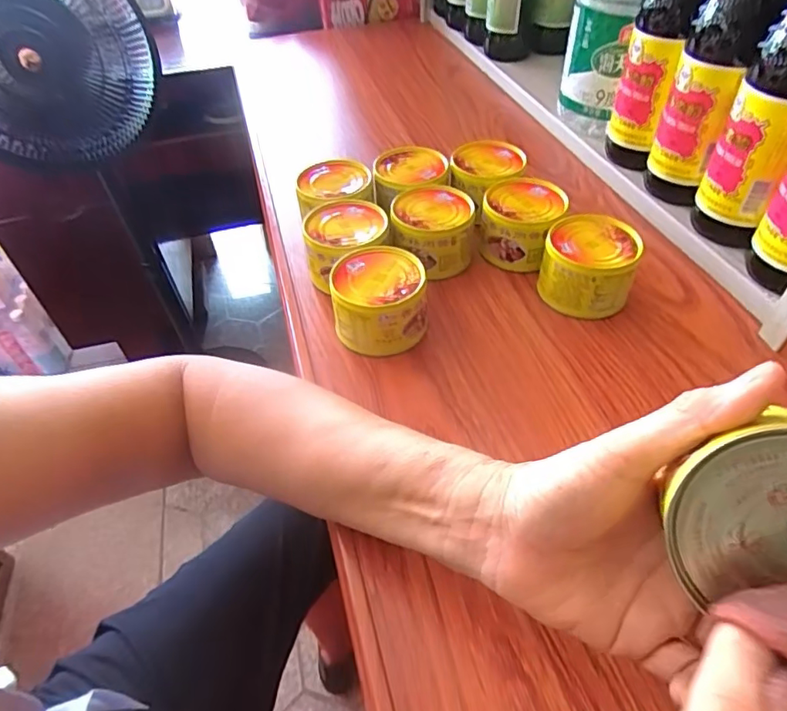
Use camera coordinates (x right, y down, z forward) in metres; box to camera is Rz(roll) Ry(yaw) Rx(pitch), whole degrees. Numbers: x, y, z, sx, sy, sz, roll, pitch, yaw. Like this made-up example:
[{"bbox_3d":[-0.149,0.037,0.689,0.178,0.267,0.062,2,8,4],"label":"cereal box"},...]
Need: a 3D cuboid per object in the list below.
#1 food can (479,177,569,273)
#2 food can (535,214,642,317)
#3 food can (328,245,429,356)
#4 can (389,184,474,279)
[{"bbox_3d":[0.114,-0.116,0.480,0.065,0.053,0.074,17,51,17],"label":"food can"},{"bbox_3d":[0.153,-0.069,0.425,0.068,0.052,0.071,14,50,15],"label":"food can"},{"bbox_3d":[-0.011,-0.041,0.407,0.068,0.053,0.070,-1,48,2],"label":"food can"},{"bbox_3d":[0.034,-0.106,0.467,0.067,0.052,0.077,-2,48,1],"label":"can"}]

